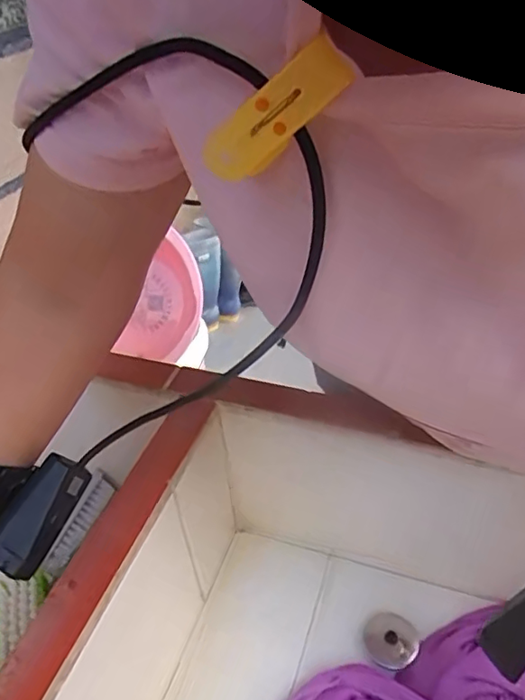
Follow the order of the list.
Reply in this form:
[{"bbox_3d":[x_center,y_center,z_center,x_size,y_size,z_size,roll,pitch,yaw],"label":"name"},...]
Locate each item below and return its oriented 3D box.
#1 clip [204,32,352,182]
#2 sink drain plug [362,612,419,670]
[{"bbox_3d":[0.004,-0.080,0.192,0.054,0.020,0.011,-39,7,14],"label":"clip"},{"bbox_3d":[0.110,0.247,0.481,0.045,0.008,0.044,-3,40,2],"label":"sink drain plug"}]

